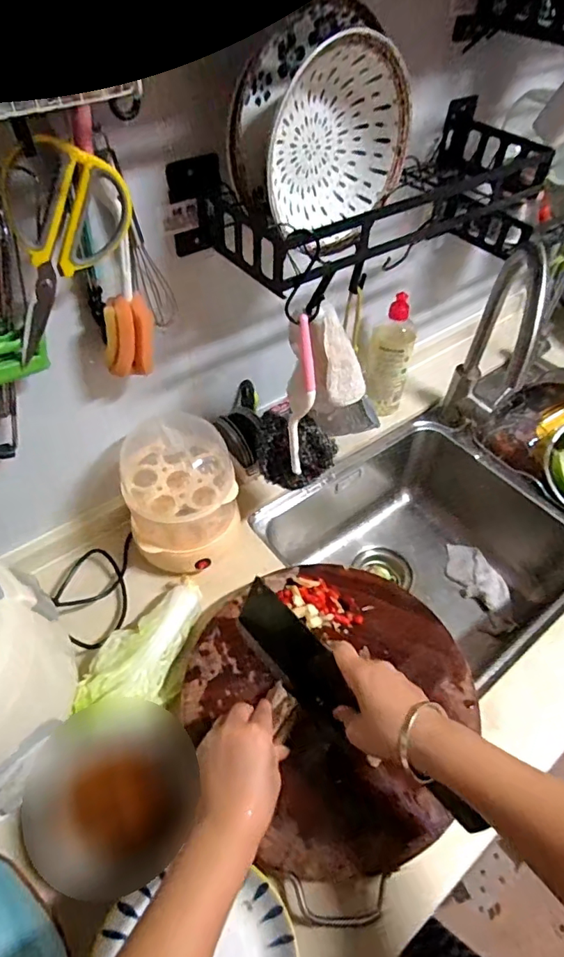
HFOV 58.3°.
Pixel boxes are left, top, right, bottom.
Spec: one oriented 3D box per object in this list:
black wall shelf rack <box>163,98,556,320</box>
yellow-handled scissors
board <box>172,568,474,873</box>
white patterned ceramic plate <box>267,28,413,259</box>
[{"bbox_3d":[0.124,-0.322,0.625,0.506,0.154,0.177,-30,58,-25],"label":"black wall shelf rack"},{"bbox_3d":[-0.198,-0.187,0.437,0.026,0.181,0.096,41,23,27],"label":"yellow-handled scissors"},{"bbox_3d":[0.057,0.234,0.563,0.290,0.035,0.313,2,50,-2],"label":"board"},{"bbox_3d":[0.056,-0.317,0.488,0.147,0.157,0.060,-28,57,-24],"label":"white patterned ceramic plate"}]

